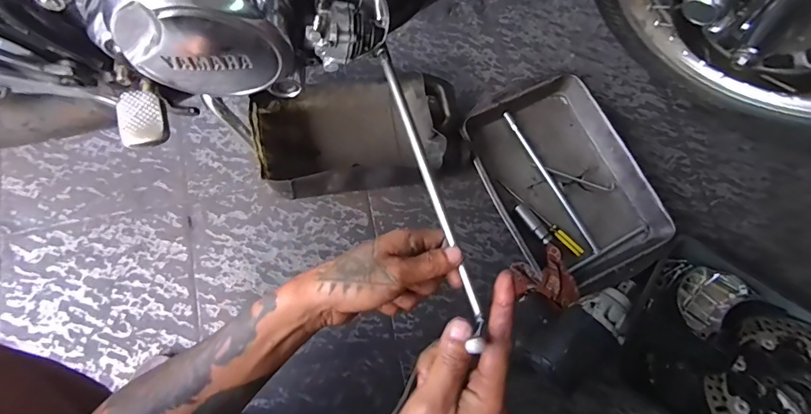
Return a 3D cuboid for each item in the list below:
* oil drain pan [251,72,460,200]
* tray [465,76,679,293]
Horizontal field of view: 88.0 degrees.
[{"bbox_3d":[-0.070,-0.124,0.688,0.316,0.115,0.190,-12,77,-5],"label":"oil drain pan"},{"bbox_3d":[0.266,-0.044,0.719,0.242,0.044,0.349,-25,78,-8],"label":"tray"}]

